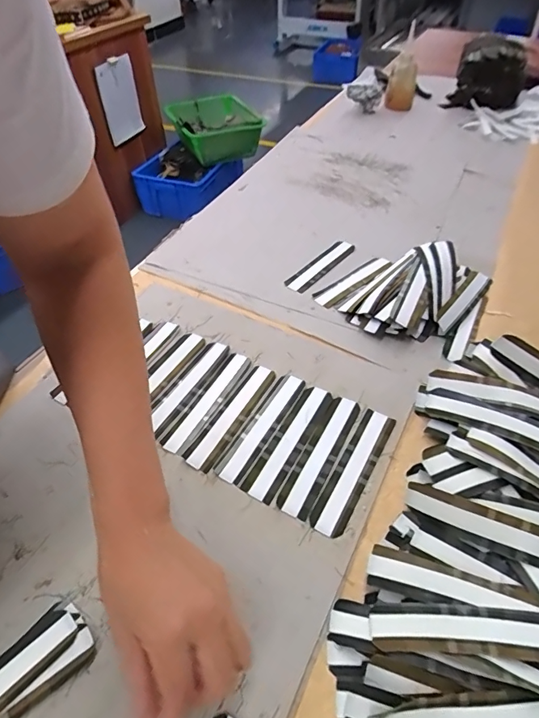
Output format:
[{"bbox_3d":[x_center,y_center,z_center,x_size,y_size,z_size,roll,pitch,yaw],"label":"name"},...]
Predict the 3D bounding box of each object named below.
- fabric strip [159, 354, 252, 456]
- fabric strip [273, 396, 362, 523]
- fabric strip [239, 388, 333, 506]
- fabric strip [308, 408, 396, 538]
[{"bbox_3d":[-0.065,0.045,0.487,0.033,0.010,0.140,22,51,21],"label":"fabric strip"},{"bbox_3d":[0.050,0.090,0.441,0.031,0.005,0.139,21,50,20],"label":"fabric strip"},{"bbox_3d":[0.021,0.079,0.453,0.033,0.004,0.141,22,51,21],"label":"fabric strip"},{"bbox_3d":[0.081,0.104,0.431,0.031,0.004,0.140,22,51,21],"label":"fabric strip"}]

